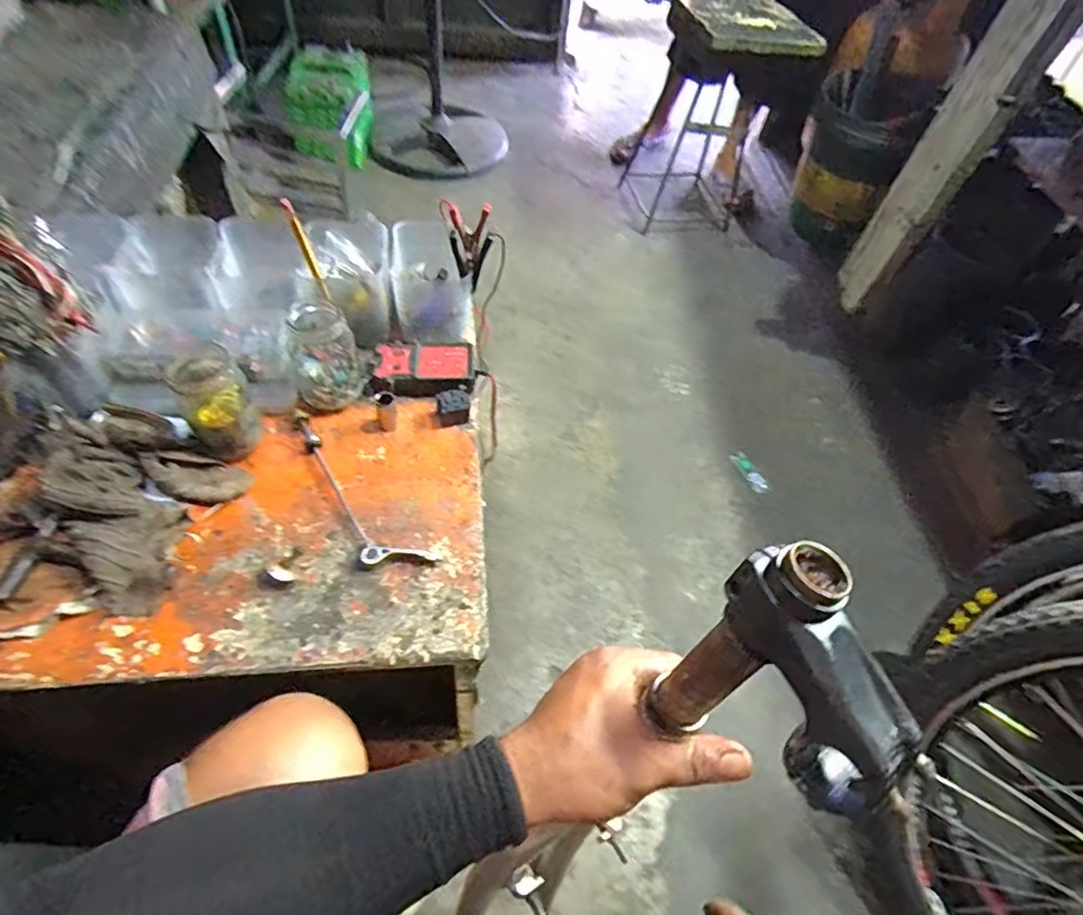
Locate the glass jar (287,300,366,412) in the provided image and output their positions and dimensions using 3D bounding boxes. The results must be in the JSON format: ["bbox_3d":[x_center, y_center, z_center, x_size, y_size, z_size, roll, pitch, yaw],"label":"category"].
[{"bbox_3d":[-0.218,-0.106,0.610,0.066,0.090,0.074,-17,58,-17],"label":"glass jar"}]

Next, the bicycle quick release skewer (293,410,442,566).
[{"bbox_3d":[-0.185,0.036,0.573,0.053,0.013,0.219,-38,65,-27],"label":"bicycle quick release skewer"}]

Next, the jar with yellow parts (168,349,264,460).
[{"bbox_3d":[-0.302,-0.053,0.567,0.060,0.091,0.066,-31,62,-24],"label":"jar with yellow parts"}]

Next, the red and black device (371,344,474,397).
[{"bbox_3d":[-0.127,-0.094,0.664,0.103,0.031,0.062,-6,55,-9],"label":"red and black device"}]

